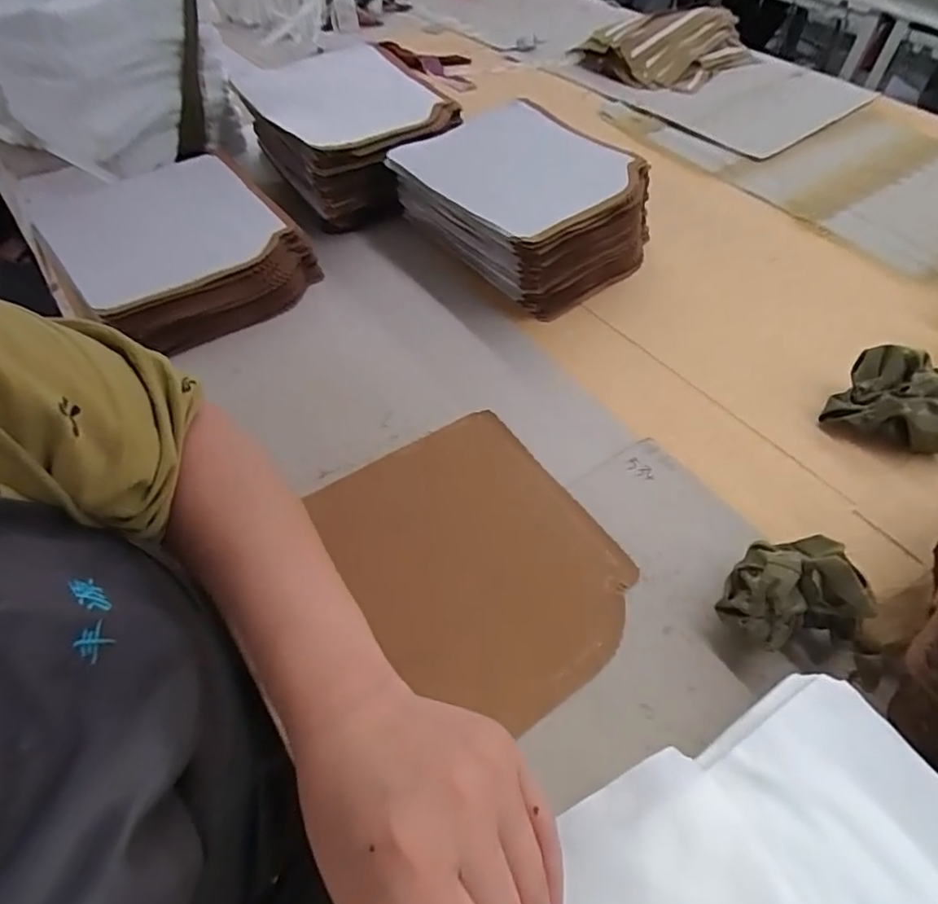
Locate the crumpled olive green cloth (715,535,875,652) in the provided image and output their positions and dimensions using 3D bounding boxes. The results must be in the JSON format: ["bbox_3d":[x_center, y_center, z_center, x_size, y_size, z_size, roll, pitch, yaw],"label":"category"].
[{"bbox_3d":[0.217,0.096,0.397,0.086,0.061,0.075,-4,51,-4],"label":"crumpled olive green cloth"}]

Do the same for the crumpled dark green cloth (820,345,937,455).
[{"bbox_3d":[0.385,-0.044,0.514,0.110,0.062,0.068,23,54,16],"label":"crumpled dark green cloth"}]

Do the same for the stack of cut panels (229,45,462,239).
[{"bbox_3d":[-0.148,-0.409,0.758,0.213,0.116,0.277,-29,57,-23],"label":"stack of cut panels"}]

